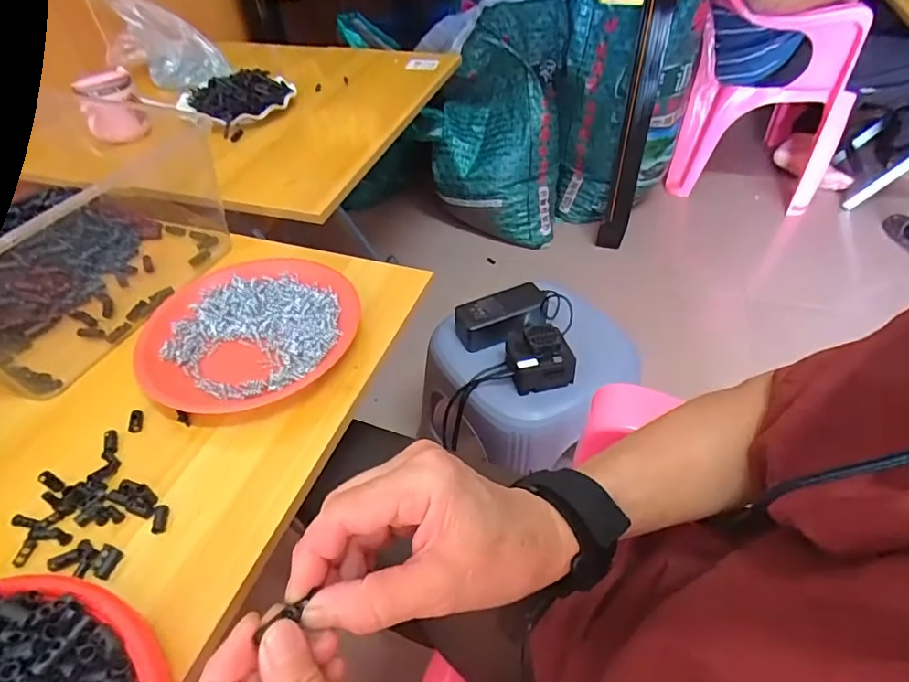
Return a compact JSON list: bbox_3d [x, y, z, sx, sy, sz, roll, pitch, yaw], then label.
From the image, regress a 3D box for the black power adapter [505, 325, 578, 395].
[{"bbox_3d":[0.111,0.022,0.690,0.079,0.049,0.075,-15,47,-8],"label":"black power adapter"}]

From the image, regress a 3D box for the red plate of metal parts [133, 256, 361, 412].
[{"bbox_3d":[-0.189,-0.011,0.477,0.179,0.022,0.189,-3,47,3],"label":"red plate of metal parts"}]

